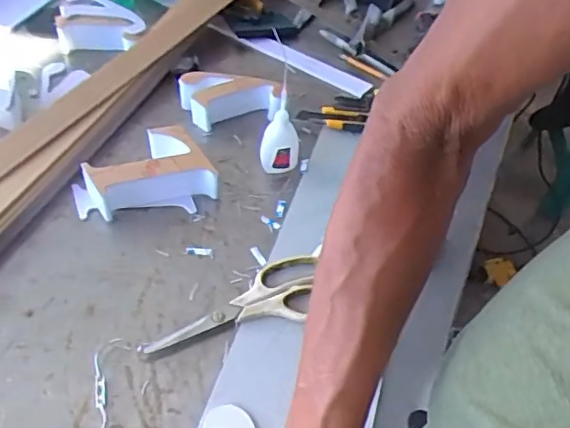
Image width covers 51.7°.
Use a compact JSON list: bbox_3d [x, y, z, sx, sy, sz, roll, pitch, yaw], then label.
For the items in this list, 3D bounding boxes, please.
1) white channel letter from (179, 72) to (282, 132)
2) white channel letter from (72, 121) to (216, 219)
[{"bbox_3d":[-0.066,-0.141,0.745,0.132,0.044,0.060,0,50,-6],"label":"white channel letter"},{"bbox_3d":[-0.157,-0.044,0.645,0.148,0.050,0.091,-15,53,-18],"label":"white channel letter"}]

